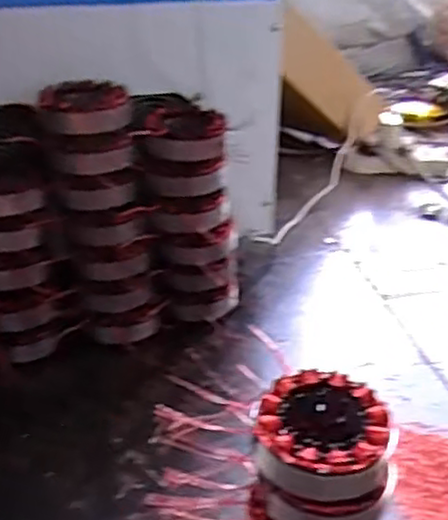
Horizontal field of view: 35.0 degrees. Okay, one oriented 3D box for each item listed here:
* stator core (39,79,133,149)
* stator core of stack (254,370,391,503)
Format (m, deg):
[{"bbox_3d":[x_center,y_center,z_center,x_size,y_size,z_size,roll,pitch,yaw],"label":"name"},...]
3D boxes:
[{"bbox_3d":[-0.137,-0.145,0.706,0.086,0.045,0.077,-4,29,-10],"label":"stator core"},{"bbox_3d":[0.064,0.112,0.457,0.080,0.038,0.081,8,29,11],"label":"stator core of stack"}]

